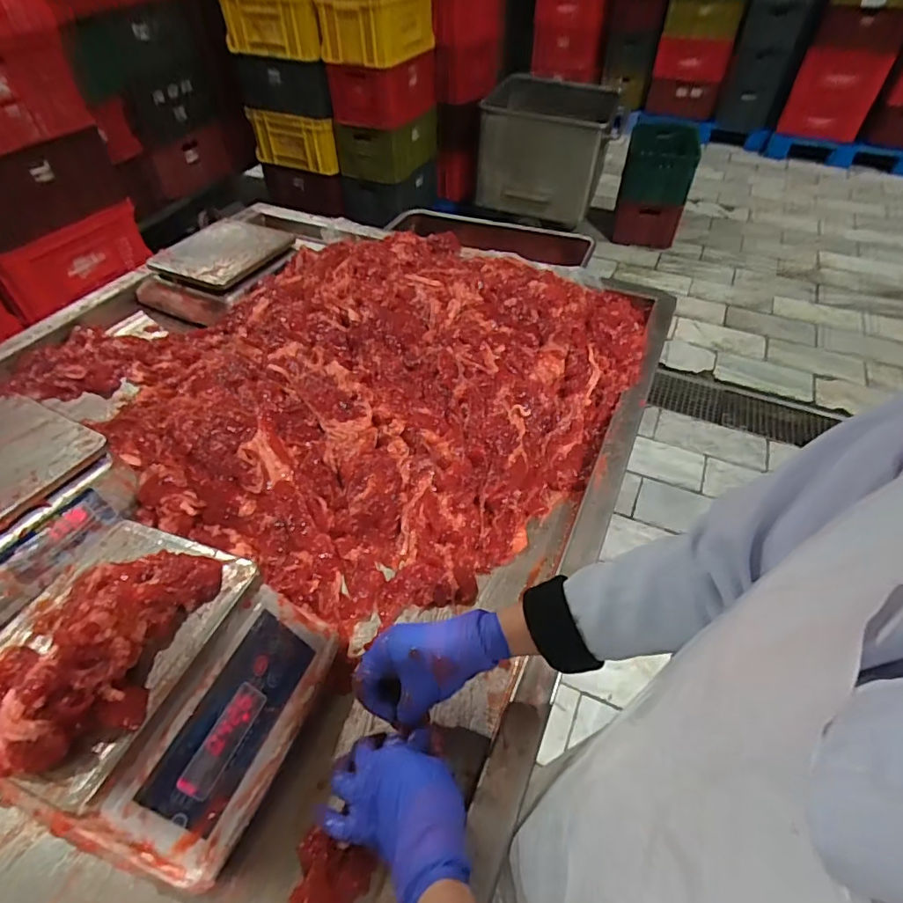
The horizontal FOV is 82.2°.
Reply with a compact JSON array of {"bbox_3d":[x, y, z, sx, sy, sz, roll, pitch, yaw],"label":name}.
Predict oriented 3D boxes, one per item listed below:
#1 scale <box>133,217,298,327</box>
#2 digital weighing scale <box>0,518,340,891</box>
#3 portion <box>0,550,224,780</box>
[{"bbox_3d":[-0.460,-0.354,1.048,0.230,0.119,0.240,21,52,16],"label":"scale"},{"bbox_3d":[-0.260,0.201,0.459,0.230,0.118,0.215,15,49,13],"label":"digital weighing scale"},{"bbox_3d":[-0.291,0.147,0.407,0.136,0.049,0.183,10,48,8],"label":"portion"}]

